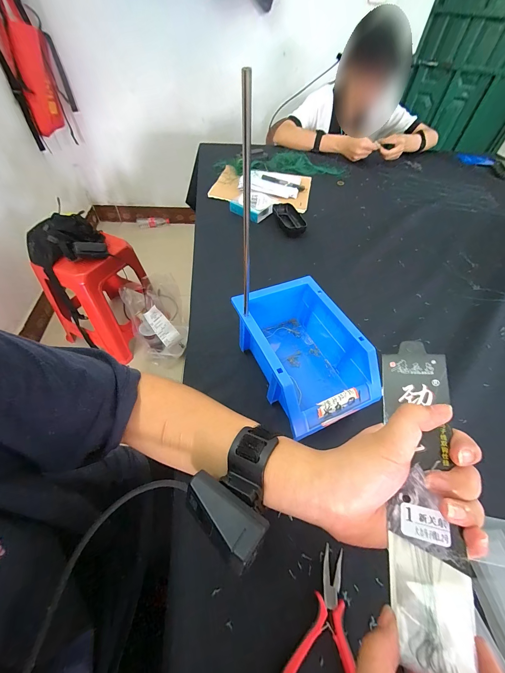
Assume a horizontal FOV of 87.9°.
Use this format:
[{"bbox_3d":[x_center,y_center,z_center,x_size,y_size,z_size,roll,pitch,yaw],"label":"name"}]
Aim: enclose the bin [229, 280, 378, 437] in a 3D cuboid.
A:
[{"bbox_3d":[0.065,0.021,0.343,0.121,0.079,0.179,-20,56,-18],"label":"bin"}]

